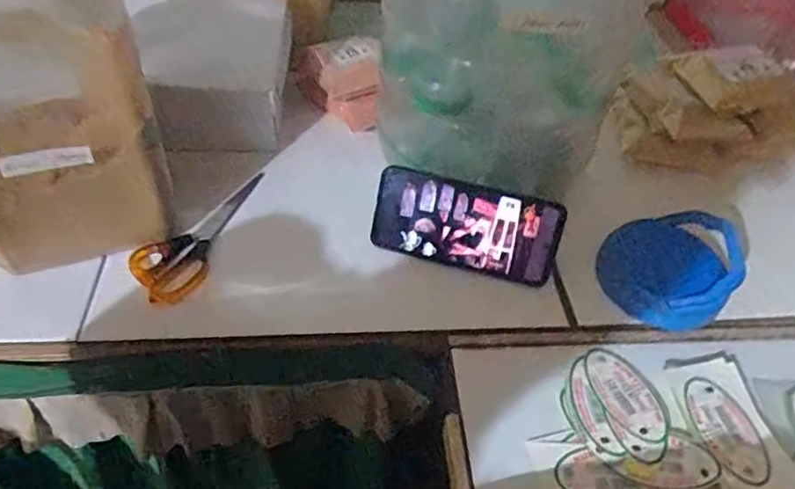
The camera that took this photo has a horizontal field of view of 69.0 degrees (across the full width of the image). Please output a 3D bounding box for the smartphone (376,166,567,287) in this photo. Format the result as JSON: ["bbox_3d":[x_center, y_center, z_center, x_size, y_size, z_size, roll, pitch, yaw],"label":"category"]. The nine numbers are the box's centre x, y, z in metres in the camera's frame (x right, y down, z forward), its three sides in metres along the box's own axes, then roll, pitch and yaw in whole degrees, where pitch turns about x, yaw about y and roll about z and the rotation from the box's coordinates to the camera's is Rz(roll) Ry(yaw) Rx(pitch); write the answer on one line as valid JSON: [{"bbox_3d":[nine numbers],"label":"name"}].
[{"bbox_3d":[0.060,-0.016,0.516,0.165,0.079,0.009,14,19,9],"label":"smartphone"}]

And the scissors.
[{"bbox_3d":[-0.171,-0.012,0.530,0.065,0.008,0.160,26,51,21],"label":"scissors"}]

